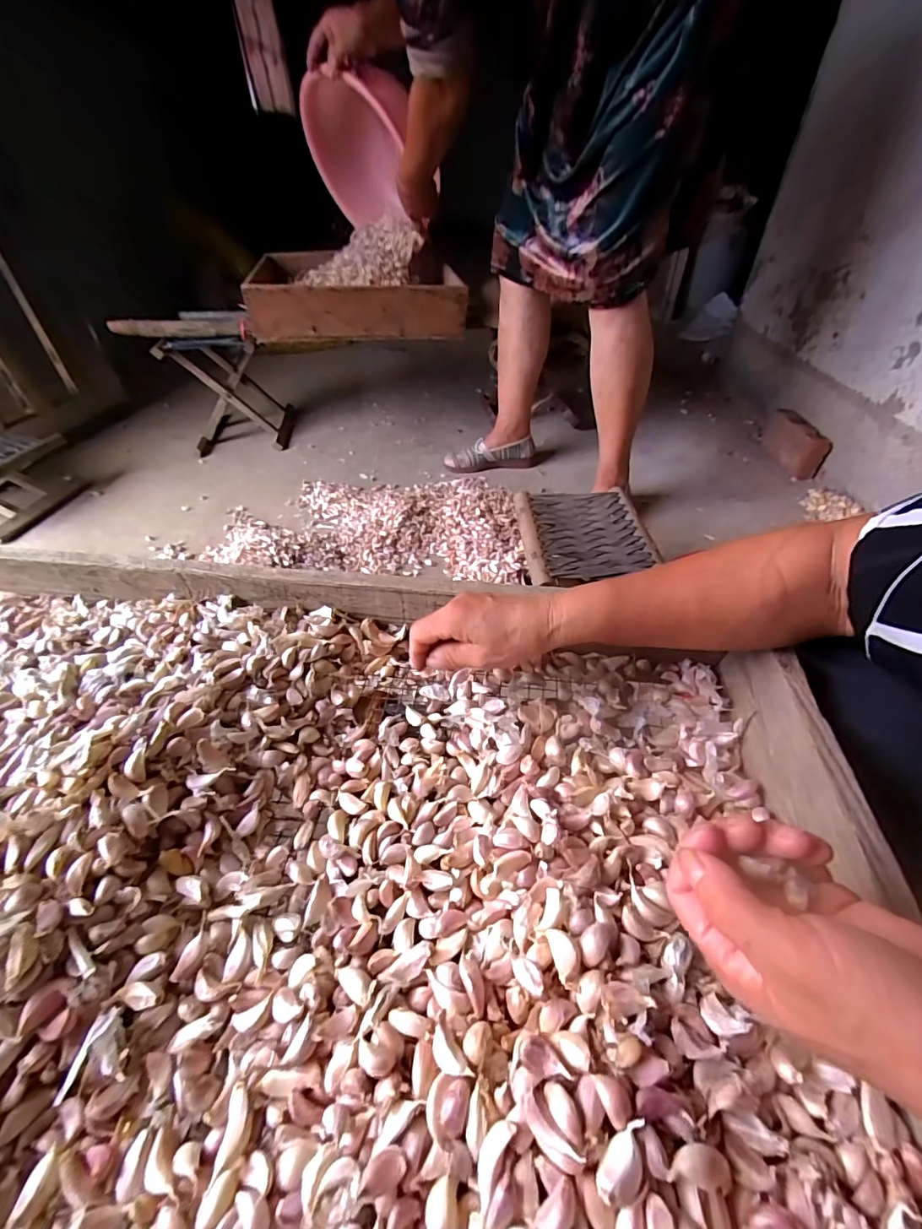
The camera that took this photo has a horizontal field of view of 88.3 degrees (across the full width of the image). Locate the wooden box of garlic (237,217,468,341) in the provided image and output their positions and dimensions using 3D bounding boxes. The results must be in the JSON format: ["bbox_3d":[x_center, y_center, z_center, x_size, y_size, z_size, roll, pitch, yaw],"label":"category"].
[{"bbox_3d":[-0.296,-0.910,1.290,0.499,0.198,0.572,-11,46,-10],"label":"wooden box of garlic"}]

